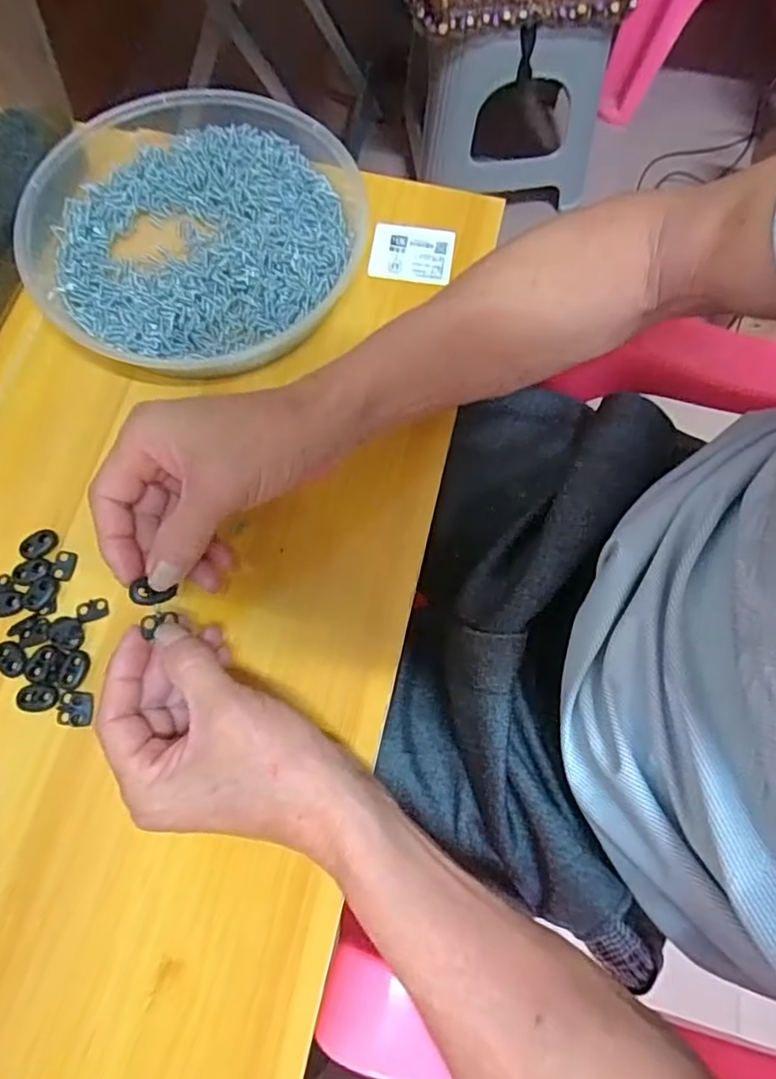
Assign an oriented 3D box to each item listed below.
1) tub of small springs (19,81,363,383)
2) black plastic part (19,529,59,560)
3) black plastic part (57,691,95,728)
[{"bbox_3d":[-0.142,-0.211,0.410,0.222,0.038,0.219,0,72,0],"label":"tub of small springs"},{"bbox_3d":[-0.213,0.003,0.359,0.022,0.004,0.016,-27,74,-9],"label":"black plastic part"},{"bbox_3d":[-0.175,0.095,0.332,0.019,0.004,0.018,6,72,1],"label":"black plastic part"}]

